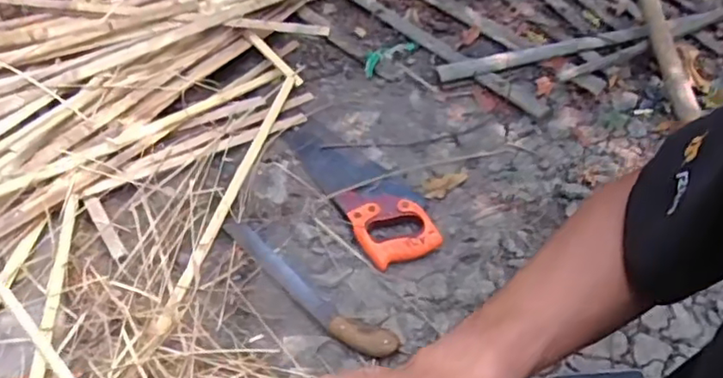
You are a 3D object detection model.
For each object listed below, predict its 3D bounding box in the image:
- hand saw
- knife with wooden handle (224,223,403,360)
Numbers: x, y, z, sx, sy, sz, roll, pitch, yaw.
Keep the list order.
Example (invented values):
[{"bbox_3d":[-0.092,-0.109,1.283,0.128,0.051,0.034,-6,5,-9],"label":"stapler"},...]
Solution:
[{"bbox_3d":[0.003,-0.017,1.006,0.130,0.024,0.319,-25,56,-21],"label":"hand saw"},{"bbox_3d":[-0.087,0.143,0.905,0.321,0.019,0.049,32,56,21],"label":"knife with wooden handle"}]

